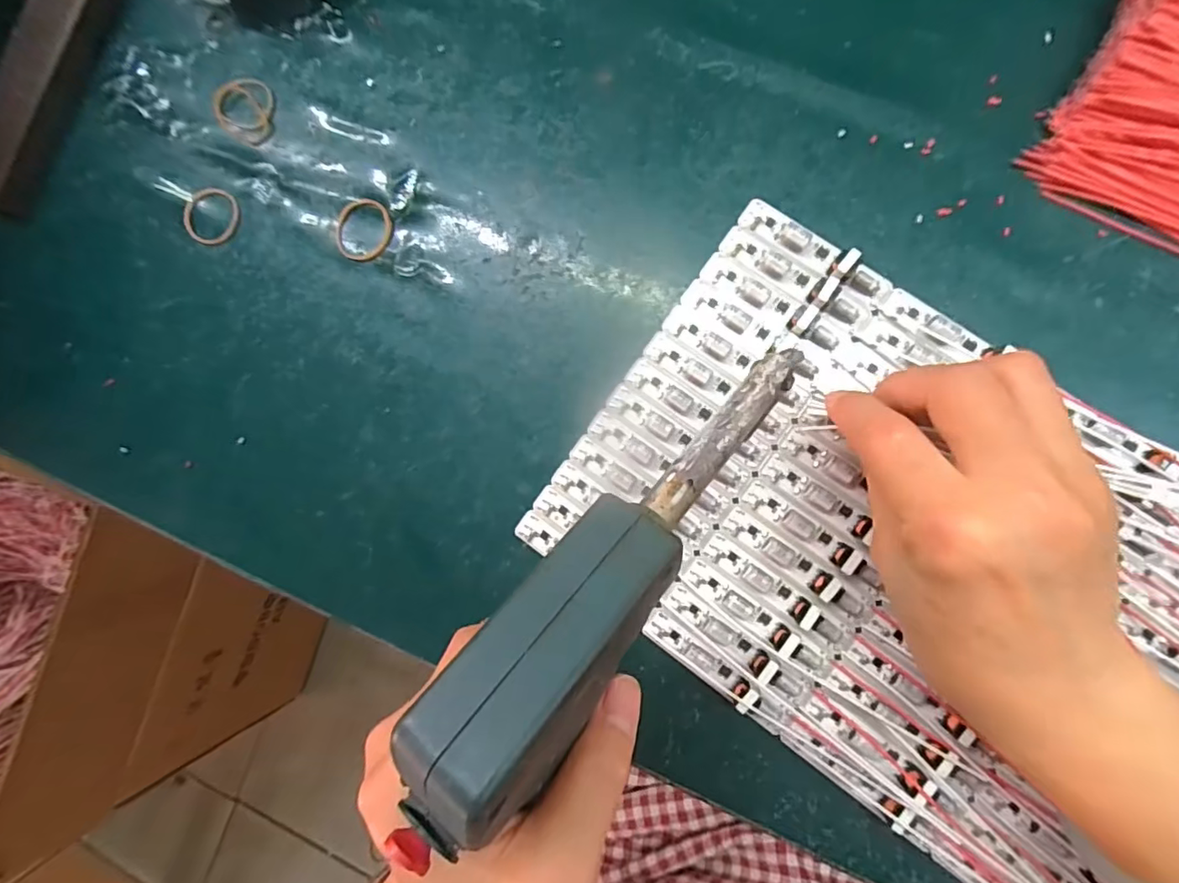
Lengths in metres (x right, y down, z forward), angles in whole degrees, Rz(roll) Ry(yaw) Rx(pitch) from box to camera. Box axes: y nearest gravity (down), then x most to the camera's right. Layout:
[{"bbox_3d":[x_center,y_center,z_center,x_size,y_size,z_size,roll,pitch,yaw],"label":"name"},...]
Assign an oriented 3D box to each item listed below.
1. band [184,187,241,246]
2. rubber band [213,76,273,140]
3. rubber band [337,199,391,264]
[{"bbox_3d":[-0.201,-0.119,0.297,0.032,0.005,0.027,-41,95,0],"label":"band"},{"bbox_3d":[-0.185,-0.179,0.298,0.035,0.004,0.030,26,91,9],"label":"rubber band"},{"bbox_3d":[-0.115,-0.108,0.284,0.030,0.004,0.032,0,87,8],"label":"rubber band"}]

